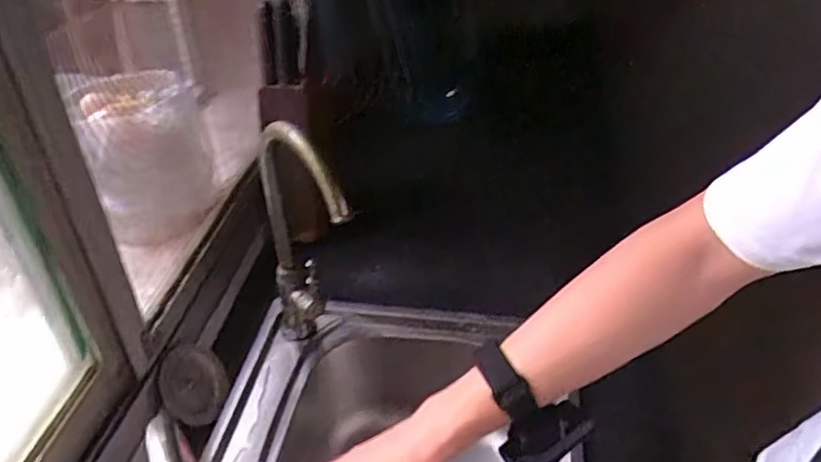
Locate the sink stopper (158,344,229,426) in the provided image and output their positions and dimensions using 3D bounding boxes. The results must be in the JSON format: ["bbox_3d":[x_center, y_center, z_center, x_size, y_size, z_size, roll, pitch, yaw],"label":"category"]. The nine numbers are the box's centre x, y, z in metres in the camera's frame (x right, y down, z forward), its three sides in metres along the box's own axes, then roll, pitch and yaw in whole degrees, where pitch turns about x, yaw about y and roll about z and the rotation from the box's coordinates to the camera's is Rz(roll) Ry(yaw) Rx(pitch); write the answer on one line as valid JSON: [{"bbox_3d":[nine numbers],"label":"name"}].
[{"bbox_3d":[-0.235,0.166,0.707,0.008,0.083,0.088,-26,-1,29],"label":"sink stopper"}]

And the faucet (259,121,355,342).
[{"bbox_3d":[-0.108,0.030,0.675,0.034,0.321,0.176,-25,43,-28],"label":"faucet"}]

